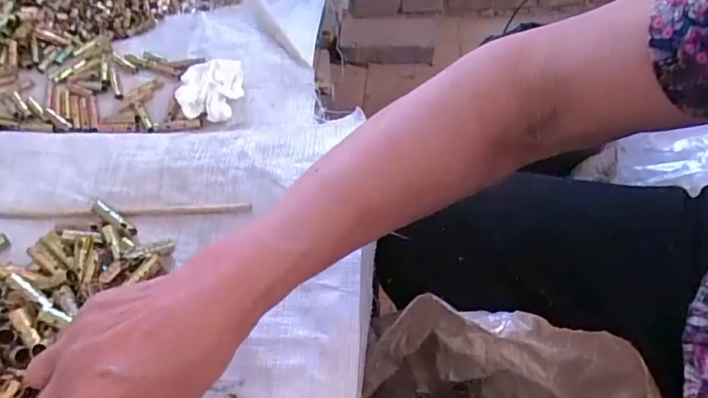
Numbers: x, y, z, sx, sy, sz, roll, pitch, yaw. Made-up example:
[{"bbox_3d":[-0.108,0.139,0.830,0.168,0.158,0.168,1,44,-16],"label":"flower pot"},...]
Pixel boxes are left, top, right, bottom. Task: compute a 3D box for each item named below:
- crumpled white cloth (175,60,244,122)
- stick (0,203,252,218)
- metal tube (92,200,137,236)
[{"bbox_3d":[-0.137,-0.107,0.492,0.057,0.033,0.060,-8,53,-2],"label":"crumpled white cloth"},{"bbox_3d":[-0.188,0.007,0.409,0.213,0.008,0.010,-1,53,4],"label":"stick"},{"bbox_3d":[-0.192,0.013,0.404,0.043,0.010,0.011,31,61,24],"label":"metal tube"}]

